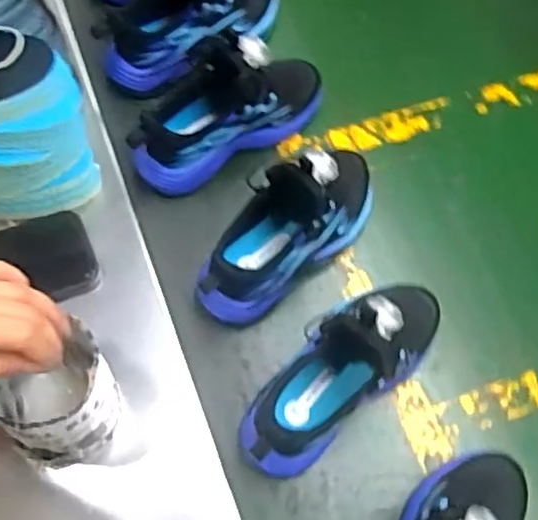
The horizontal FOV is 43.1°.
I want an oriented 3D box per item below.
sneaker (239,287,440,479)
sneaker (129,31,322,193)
[{"bbox_3d":[0.063,0.082,0.542,0.207,0.120,0.064,-39,72,-20],"label":"sneaker"},{"bbox_3d":[-0.039,-0.149,0.648,0.200,0.118,0.077,-32,70,-17],"label":"sneaker"}]

